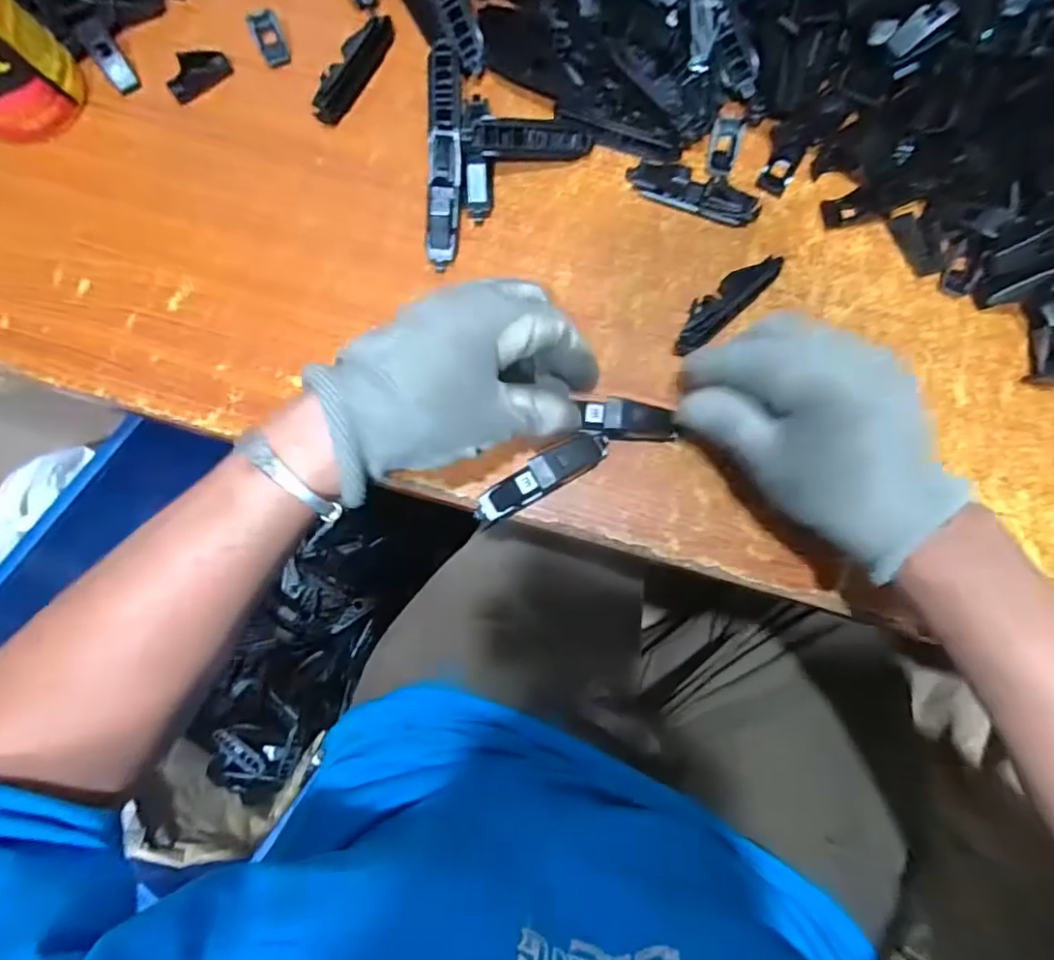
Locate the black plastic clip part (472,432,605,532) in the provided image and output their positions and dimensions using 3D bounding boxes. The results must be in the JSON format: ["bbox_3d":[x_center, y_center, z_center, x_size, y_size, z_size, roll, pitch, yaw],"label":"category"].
[{"bbox_3d":[0.008,-0.002,0.321,0.082,0.021,0.021,-34,82,-5],"label":"black plastic clip part"}]

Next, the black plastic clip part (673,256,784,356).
[{"bbox_3d":[0.114,-0.102,0.340,0.080,0.017,0.023,-42,82,-6],"label":"black plastic clip part"}]

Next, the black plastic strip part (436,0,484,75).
[{"bbox_3d":[-0.046,-0.294,0.358,0.017,0.005,0.079,-21,100,17],"label":"black plastic strip part"}]

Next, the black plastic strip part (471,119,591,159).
[{"bbox_3d":[0.004,-0.205,0.353,0.072,0.020,0.005,-5,47,-12],"label":"black plastic strip part"}]

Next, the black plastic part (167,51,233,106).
[{"bbox_3d":[-0.209,-0.259,0.370,0.041,0.011,0.017,-37,82,-5],"label":"black plastic part"}]

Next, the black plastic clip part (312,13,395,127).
[{"bbox_3d":[-0.110,-0.259,0.366,0.022,0.015,0.078,29,82,5],"label":"black plastic clip part"}]

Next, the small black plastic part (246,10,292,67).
[{"bbox_3d":[-0.164,-0.282,0.370,0.018,0.014,0.030,-19,81,-3],"label":"small black plastic part"}]

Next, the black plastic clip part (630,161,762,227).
[{"bbox_3d":[0.101,-0.175,0.351,0.080,0.017,0.021,21,81,4],"label":"black plastic clip part"}]

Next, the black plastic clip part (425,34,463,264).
[{"bbox_3d":[-0.049,-0.200,0.352,0.021,0.030,0.139,0,80,1],"label":"black plastic clip part"}]

